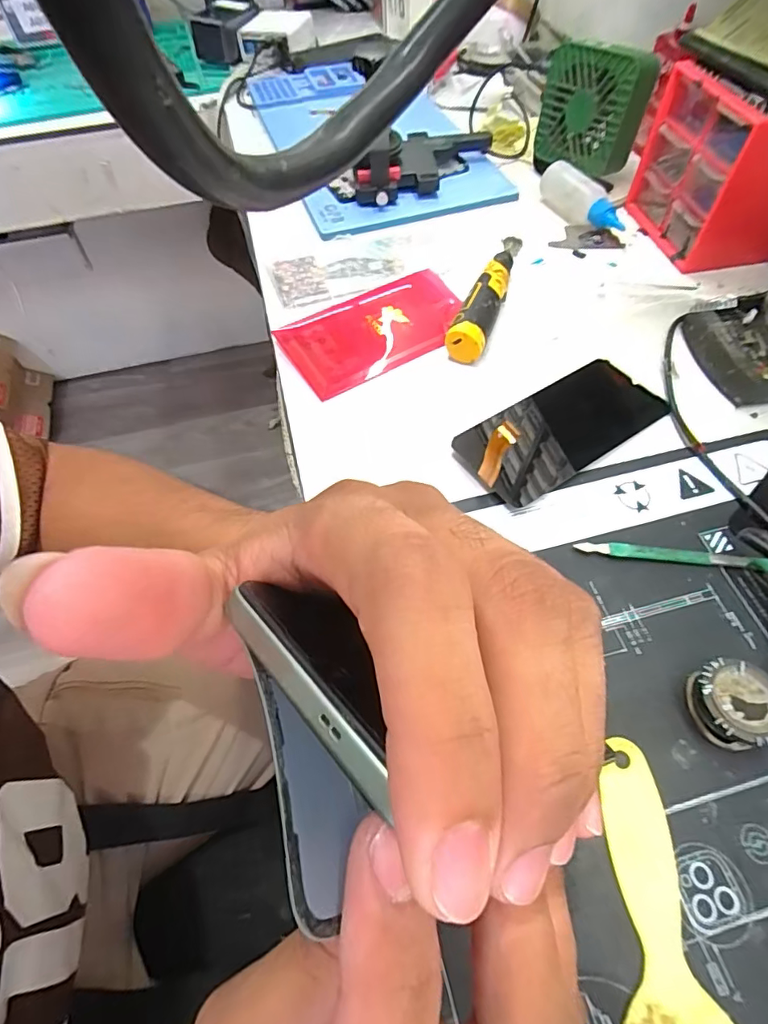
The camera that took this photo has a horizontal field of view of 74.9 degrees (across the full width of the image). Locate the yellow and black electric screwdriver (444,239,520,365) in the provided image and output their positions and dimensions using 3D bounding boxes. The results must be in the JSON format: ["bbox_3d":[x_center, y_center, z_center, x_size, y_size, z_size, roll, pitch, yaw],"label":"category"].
[{"bbox_3d":[0.092,-0.193,0.429,0.028,0.027,0.160,18,61,13],"label":"yellow and black electric screwdriver"}]

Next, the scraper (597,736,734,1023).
[{"bbox_3d":[0.117,0.168,0.220,0.051,0.004,0.122,-1,58,2],"label":"scraper"}]

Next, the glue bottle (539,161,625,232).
[{"bbox_3d":[0.195,-0.308,0.494,0.029,0.034,0.102,-24,61,-12],"label":"glue bottle"}]

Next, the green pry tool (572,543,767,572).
[{"bbox_3d":[0.176,0.026,0.304,0.113,0.006,0.009,5,59,6],"label":"green pry tool"}]

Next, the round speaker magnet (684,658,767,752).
[{"bbox_3d":[0.175,0.096,0.251,0.039,0.024,0.039,-1,58,2],"label":"round speaker magnet"}]

